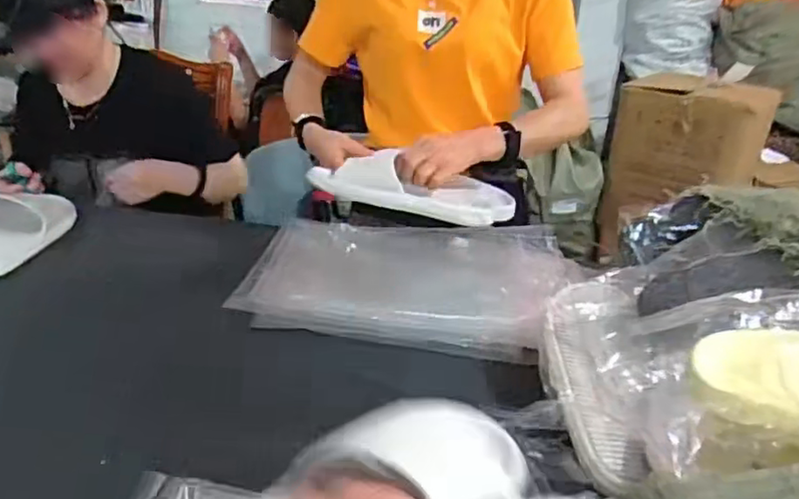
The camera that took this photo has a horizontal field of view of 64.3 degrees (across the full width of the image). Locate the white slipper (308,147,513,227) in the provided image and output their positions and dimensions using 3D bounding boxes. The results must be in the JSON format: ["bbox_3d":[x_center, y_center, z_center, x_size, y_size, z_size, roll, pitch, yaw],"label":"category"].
[{"bbox_3d":[0.027,-0.081,0.881,0.289,0.075,0.113,0,25,-9],"label":"white slipper"}]

